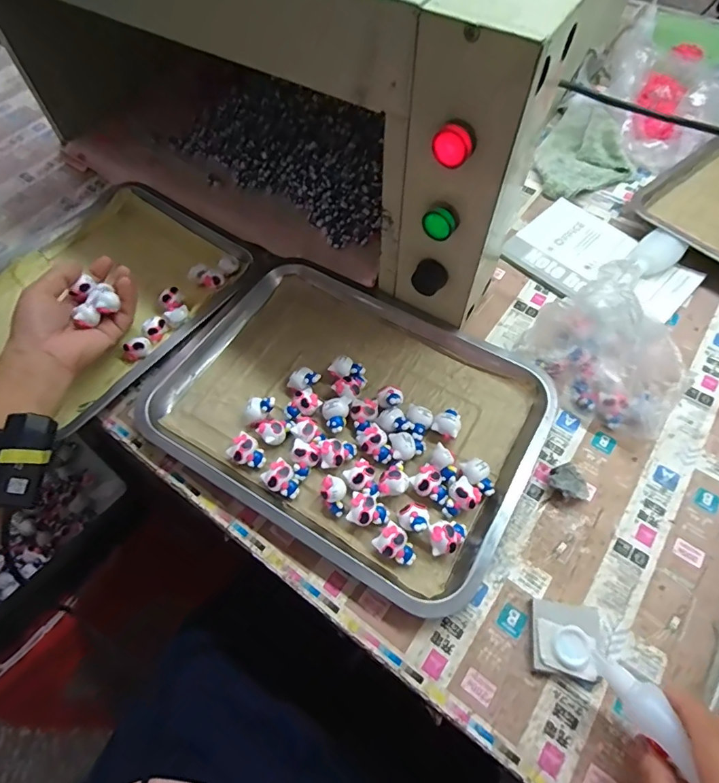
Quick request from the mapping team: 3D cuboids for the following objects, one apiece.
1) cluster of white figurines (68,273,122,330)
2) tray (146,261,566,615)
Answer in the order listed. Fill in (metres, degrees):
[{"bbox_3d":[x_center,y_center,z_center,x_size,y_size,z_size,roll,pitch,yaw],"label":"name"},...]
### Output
[{"bbox_3d":[-0.265,-0.089,0.449,0.046,0.017,0.042,36,67,18],"label":"cluster of white figurines"},{"bbox_3d":[-0.010,0.008,0.441,0.340,0.026,0.257,28,65,15],"label":"tray"}]

